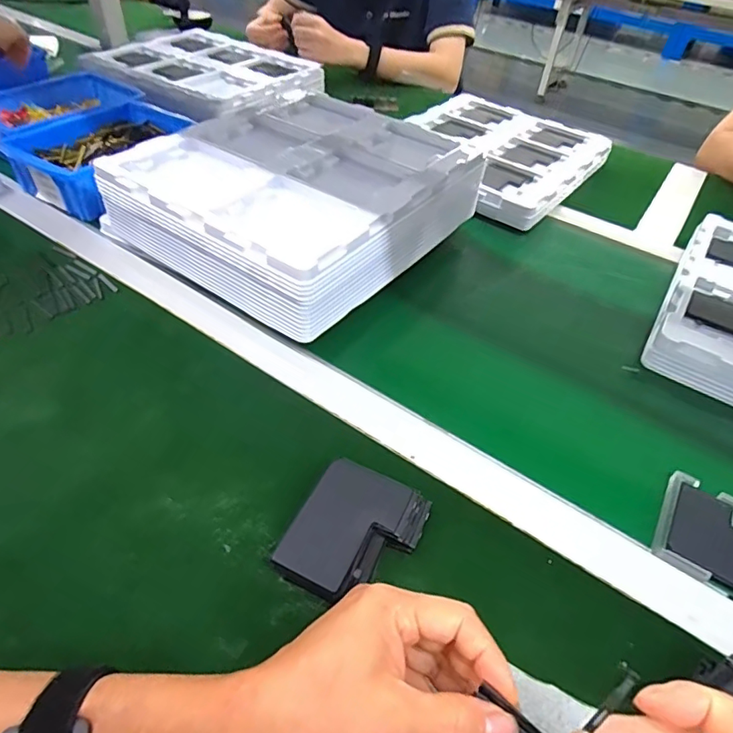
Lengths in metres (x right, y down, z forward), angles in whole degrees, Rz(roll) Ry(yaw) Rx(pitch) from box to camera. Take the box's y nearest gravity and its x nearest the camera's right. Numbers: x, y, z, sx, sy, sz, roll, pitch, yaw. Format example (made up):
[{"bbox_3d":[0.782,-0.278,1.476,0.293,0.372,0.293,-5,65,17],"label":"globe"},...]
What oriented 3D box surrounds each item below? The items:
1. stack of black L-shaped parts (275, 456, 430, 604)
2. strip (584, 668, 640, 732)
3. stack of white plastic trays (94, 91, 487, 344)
[{"bbox_3d":[-0.007,0.110,0.338,0.074,0.021,0.089,22,48,15],"label":"stack of black L-shaped parts"},{"bbox_3d":[0.091,0.137,0.201,0.006,0.004,0.045,42,94,29],"label":"strip"},{"bbox_3d":[-0.068,-0.183,0.565,0.275,0.100,0.321,32,51,23],"label":"stack of white plastic trays"}]

